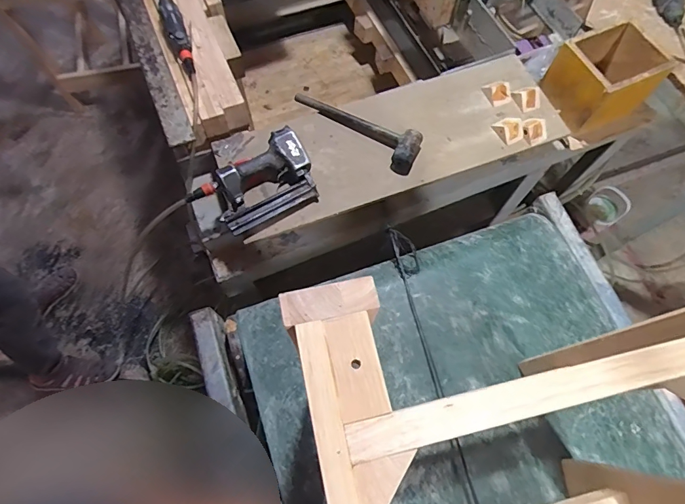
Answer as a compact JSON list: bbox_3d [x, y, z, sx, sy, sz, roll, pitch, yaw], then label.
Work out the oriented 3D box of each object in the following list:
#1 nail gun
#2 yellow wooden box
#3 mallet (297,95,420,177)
[{"bbox_3d":[-0.193,-0.148,0.909,0.264,0.072,0.180,-28,72,-12],"label":"nail gun"},{"bbox_3d":[0.669,-0.450,1.065,0.229,0.137,0.193,-23,71,-10],"label":"yellow wooden box"},{"bbox_3d":[0.032,-0.307,0.998,0.336,0.060,0.096,34,71,11],"label":"mallet"}]

